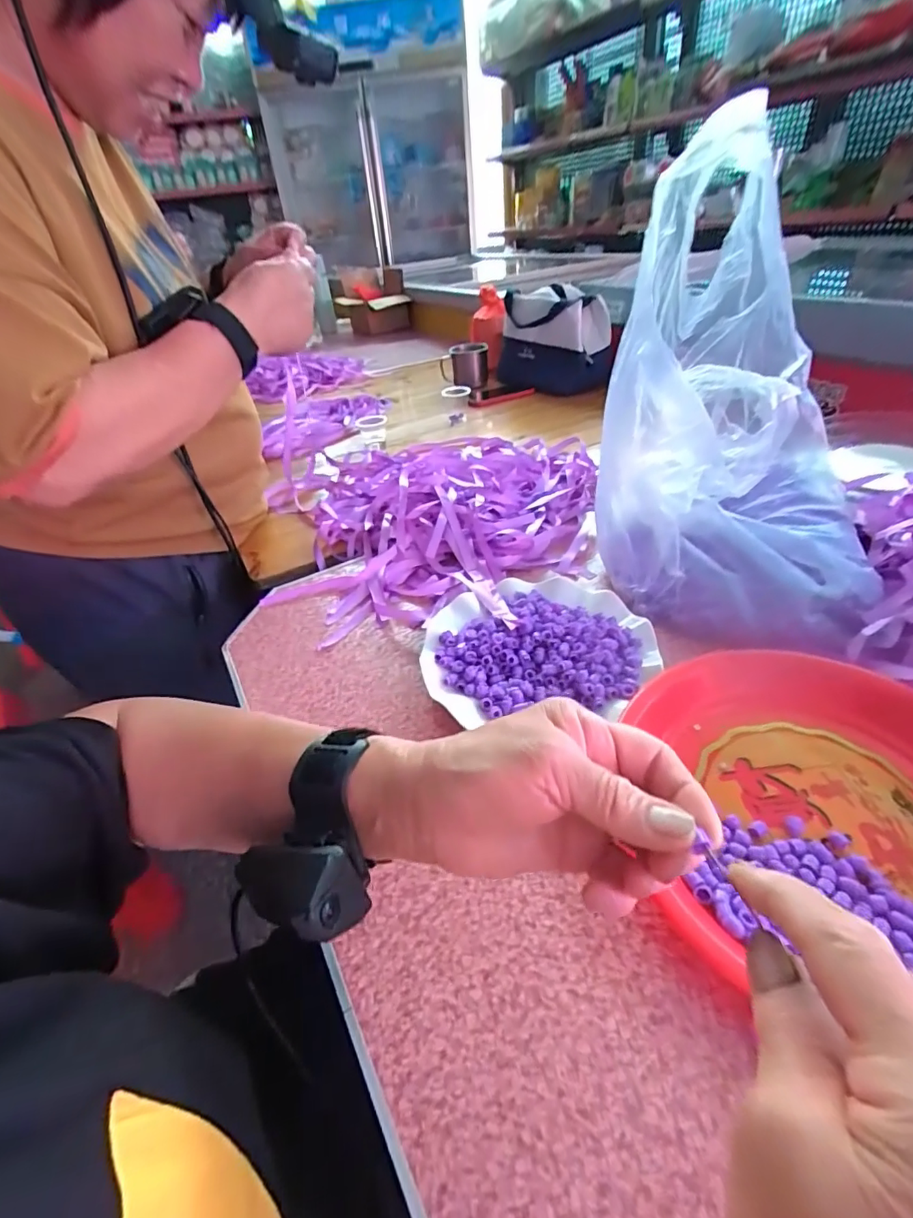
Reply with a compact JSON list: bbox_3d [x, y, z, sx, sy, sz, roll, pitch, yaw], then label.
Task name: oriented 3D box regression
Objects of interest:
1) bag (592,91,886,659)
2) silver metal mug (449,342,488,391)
[{"bbox_3d":[0.242,-0.178,0.420,0.213,0.319,0.240,11,40,22],"label":"bag"},{"bbox_3d":[0.029,-0.538,1.135,0.080,0.082,0.087,-4,37,4],"label":"silver metal mug"}]

